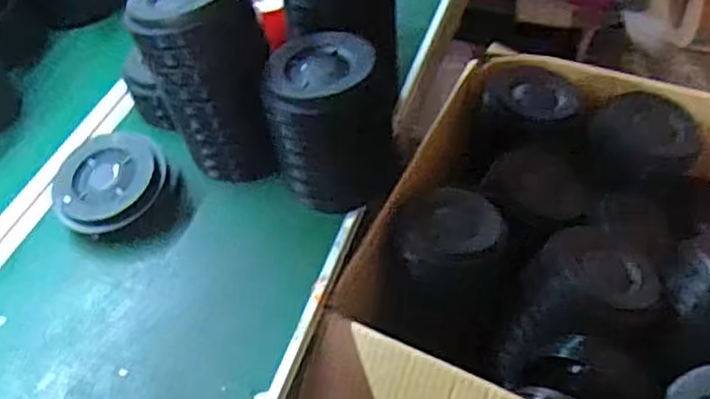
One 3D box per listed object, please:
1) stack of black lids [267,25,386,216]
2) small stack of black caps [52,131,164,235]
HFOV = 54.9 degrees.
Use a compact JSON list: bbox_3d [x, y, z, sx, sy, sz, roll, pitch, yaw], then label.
[{"bbox_3d":[-0.025,-0.082,0.713,0.118,0.144,0.113,-5,47,2],"label":"stack of black lids"},{"bbox_3d":[-0.261,-0.016,0.732,0.120,0.052,0.108,-27,50,-18],"label":"small stack of black caps"}]

